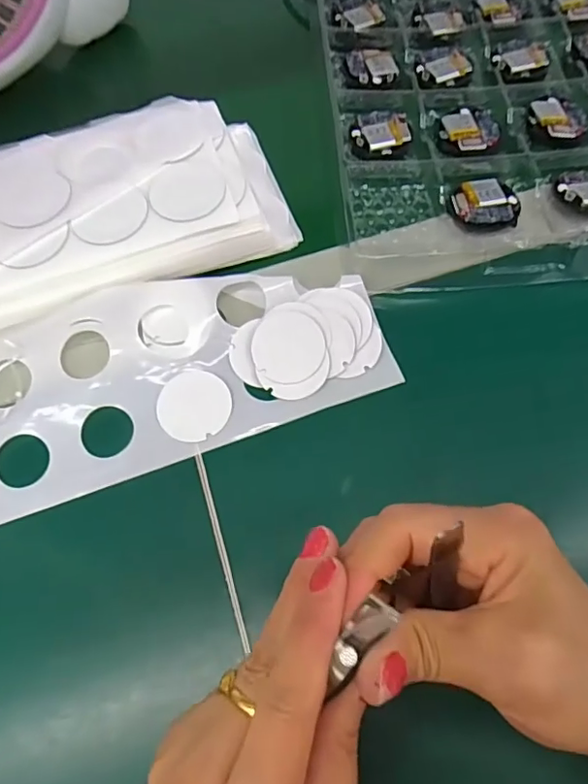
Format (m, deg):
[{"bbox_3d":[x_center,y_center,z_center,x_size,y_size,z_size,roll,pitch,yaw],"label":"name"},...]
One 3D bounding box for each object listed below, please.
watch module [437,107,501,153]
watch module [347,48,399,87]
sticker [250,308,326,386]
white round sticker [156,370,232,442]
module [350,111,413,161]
[{"bbox_3d":[0.119,-0.180,0.369,0.041,0.004,0.037,-6,66,1],"label":"watch module"},{"bbox_3d":[0.058,-0.239,0.397,0.037,0.005,0.037,-2,66,3],"label":"watch module"},{"bbox_3d":[-0.003,-0.027,0.304,0.040,0.005,0.041,-1,66,3],"label":"sticker"},{"bbox_3d":[-0.055,0.007,0.297,0.040,0.004,0.038,-1,66,3],"label":"white round sticker"},{"bbox_3d":[0.059,-0.176,0.368,0.041,0.008,0.041,-5,66,1],"label":"module"}]

